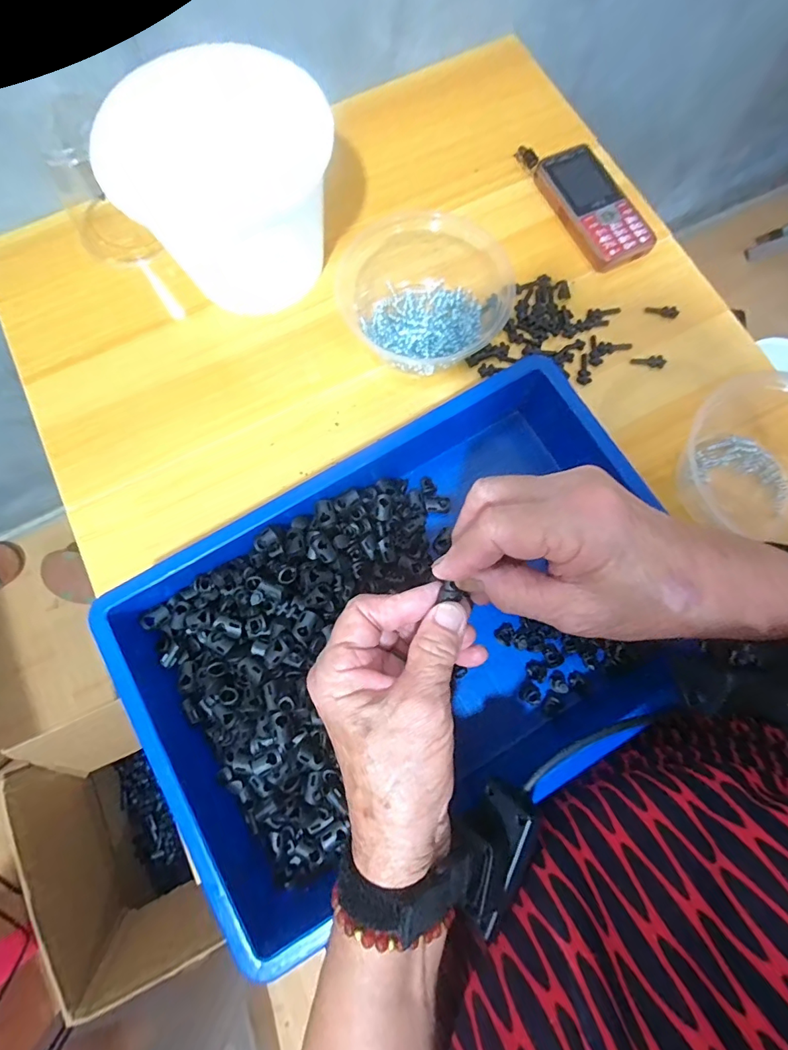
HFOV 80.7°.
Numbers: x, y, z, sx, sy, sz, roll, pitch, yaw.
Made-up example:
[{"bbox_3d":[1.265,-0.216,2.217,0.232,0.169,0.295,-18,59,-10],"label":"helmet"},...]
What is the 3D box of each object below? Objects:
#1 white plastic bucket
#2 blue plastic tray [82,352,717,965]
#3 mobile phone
[{"bbox_3d":[-0.134,-0.271,0.377,0.134,0.131,0.144,0,78,0],"label":"white plastic bucket"},{"bbox_3d":[0.020,0.063,0.334,0.379,0.069,0.278,-29,79,-6],"label":"blue plastic tray"},{"bbox_3d":[0.188,-0.300,0.433,0.061,0.021,0.131,-27,79,-6],"label":"mobile phone"}]

